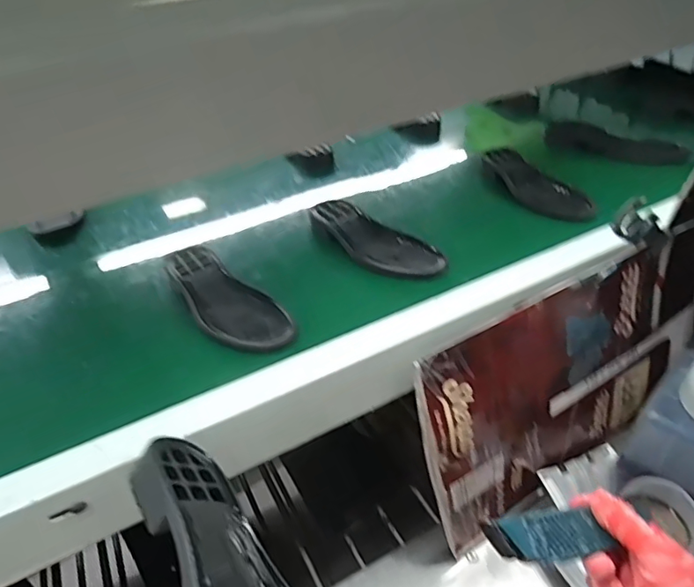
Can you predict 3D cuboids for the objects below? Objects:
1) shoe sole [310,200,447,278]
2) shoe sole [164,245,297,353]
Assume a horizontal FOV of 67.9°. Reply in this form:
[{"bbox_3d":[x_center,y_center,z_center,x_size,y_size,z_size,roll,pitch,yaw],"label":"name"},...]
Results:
[{"bbox_3d":[0.031,-0.074,0.689,0.081,0.024,0.222,-31,43,-31],"label":"shoe sole"},{"bbox_3d":[-0.146,0.004,0.608,0.081,0.026,0.219,-28,42,-27],"label":"shoe sole"}]

